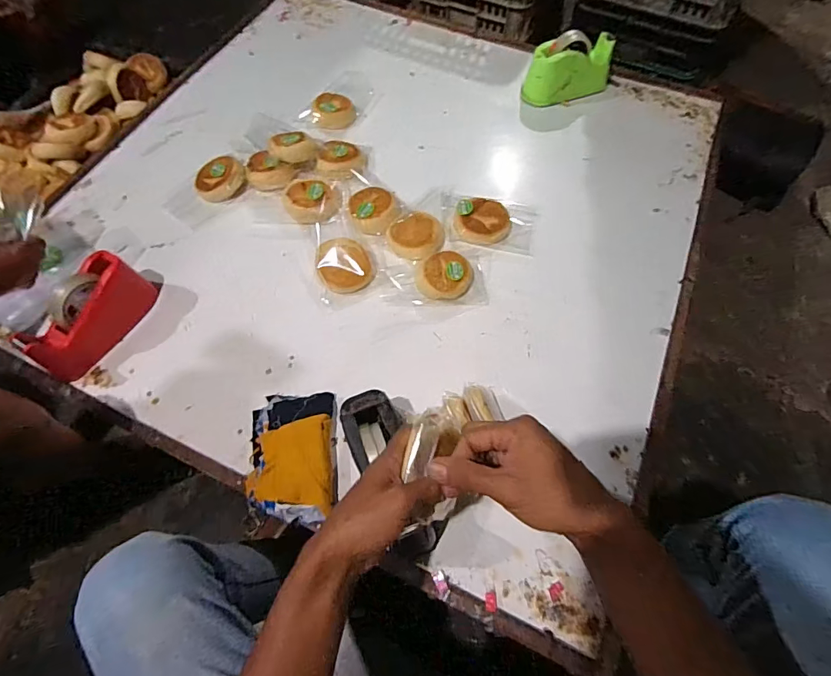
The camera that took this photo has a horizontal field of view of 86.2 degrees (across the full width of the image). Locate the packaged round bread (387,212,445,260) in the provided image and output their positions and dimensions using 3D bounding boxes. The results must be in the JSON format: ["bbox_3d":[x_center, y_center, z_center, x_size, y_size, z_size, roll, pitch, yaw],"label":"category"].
[{"bbox_3d":[0.000,-0.184,0.810,0.093,0.042,0.086,0,62,0],"label":"packaged round bread"}]

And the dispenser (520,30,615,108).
[{"bbox_3d":[0.349,-0.609,1.002,0.204,0.106,0.076,-19,63,-10],"label":"dispenser"}]

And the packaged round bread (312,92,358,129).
[{"bbox_3d":[-0.182,-0.501,0.983,0.096,0.034,0.093,0,62,0],"label":"packaged round bread"}]

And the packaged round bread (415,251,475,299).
[{"bbox_3d":[0.052,-0.110,0.770,0.099,0.036,0.089,3,62,1],"label":"packaged round bread"}]

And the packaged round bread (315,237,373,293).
[{"bbox_3d":[-0.126,-0.128,0.788,0.090,0.034,0.099,0,62,0],"label":"packaged round bread"}]

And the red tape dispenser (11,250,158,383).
[{"bbox_3d":[-0.521,-0.034,0.717,0.066,0.101,0.203,28,65,14],"label":"red tape dispenser"}]

